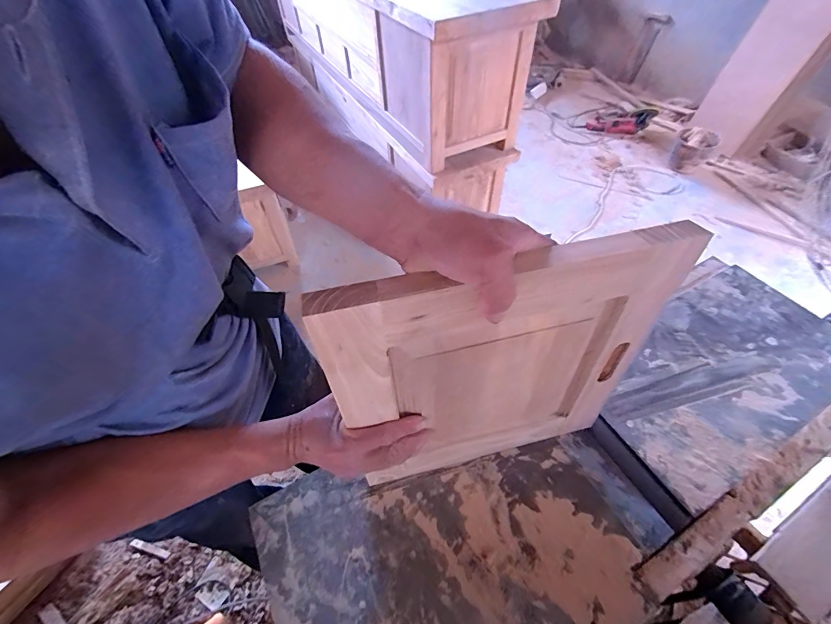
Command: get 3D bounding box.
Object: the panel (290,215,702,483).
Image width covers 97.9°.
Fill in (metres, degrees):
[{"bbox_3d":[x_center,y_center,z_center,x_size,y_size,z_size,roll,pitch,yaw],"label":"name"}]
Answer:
[{"bbox_3d":[0.091,0.079,0.410,0.336,0.349,0.029,-12,47,-7],"label":"panel"}]

